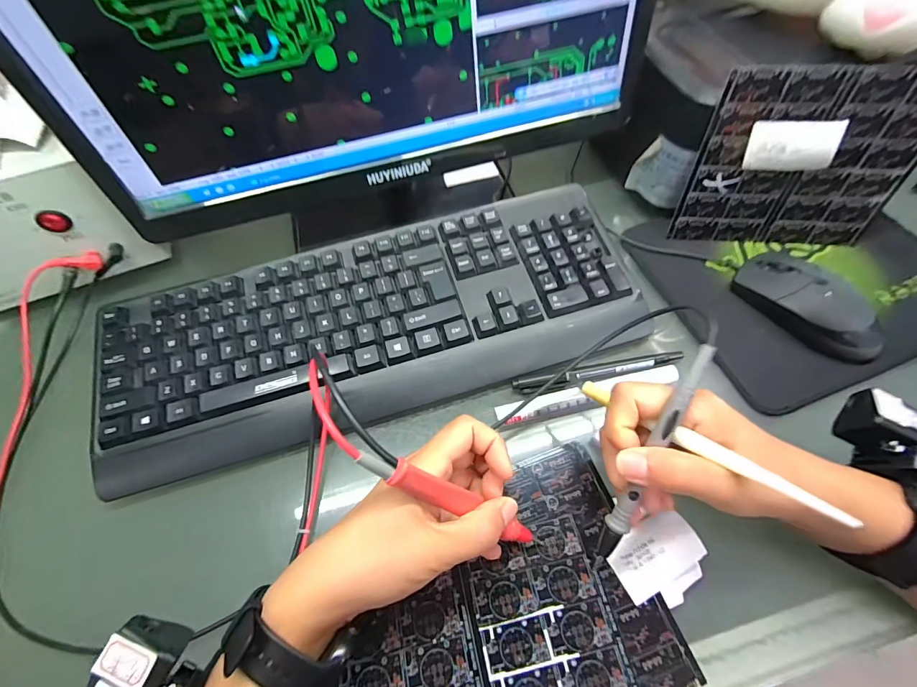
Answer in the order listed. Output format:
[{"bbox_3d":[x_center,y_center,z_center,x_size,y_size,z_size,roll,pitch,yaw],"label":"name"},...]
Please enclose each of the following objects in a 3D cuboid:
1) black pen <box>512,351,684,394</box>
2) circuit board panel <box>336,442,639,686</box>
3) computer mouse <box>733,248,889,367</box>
[{"bbox_3d":[0.112,0.023,0.332,0.138,0.006,0.013,-11,60,-4],"label":"black pen"},{"bbox_3d":[0.019,0.170,0.246,0.178,0.004,0.182,-11,60,-3],"label":"circuit board panel"},{"bbox_3d":[0.286,-0.033,0.339,0.054,0.033,0.112,-30,63,-14],"label":"computer mouse"}]

